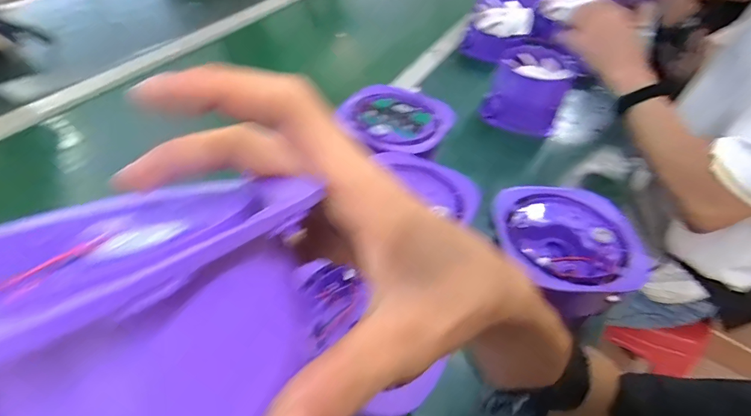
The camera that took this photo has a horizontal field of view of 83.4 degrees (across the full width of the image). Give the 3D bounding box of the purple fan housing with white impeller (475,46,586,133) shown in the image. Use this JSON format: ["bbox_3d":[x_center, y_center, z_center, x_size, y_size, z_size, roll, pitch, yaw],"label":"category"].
[{"bbox_3d":[0.267,-0.206,0.738,0.131,0.100,0.122,31,50,23],"label":"purple fan housing with white impeller"}]

